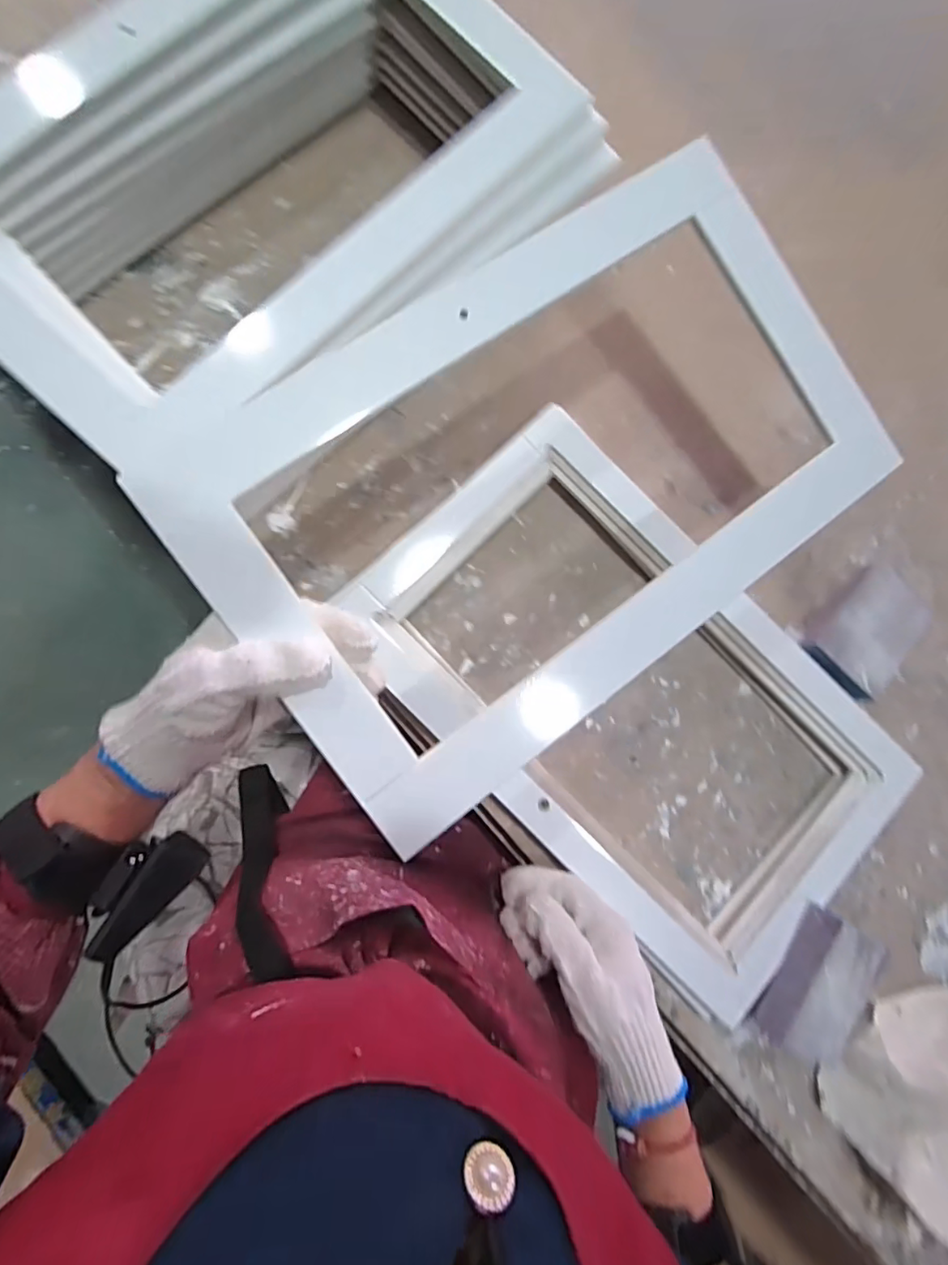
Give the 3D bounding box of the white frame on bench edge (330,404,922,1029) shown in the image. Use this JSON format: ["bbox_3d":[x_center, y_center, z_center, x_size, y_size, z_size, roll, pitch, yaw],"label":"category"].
[{"bbox_3d":[0.121,0.053,0.426,0.424,0.023,0.254,45,80,0],"label":"white frame on bench edge"}]

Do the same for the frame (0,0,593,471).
[{"bbox_3d":[-0.147,-0.322,0.368,0.250,0.025,0.427,43,80,0],"label":"frame"}]

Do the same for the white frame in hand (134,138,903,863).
[{"bbox_3d":[0.055,-0.103,0.334,0.424,0.033,0.266,-36,88,-10],"label":"white frame in hand"}]

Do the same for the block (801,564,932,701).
[{"bbox_3d":[0.334,0.001,0.465,0.108,0.032,0.077,-40,89,-10],"label":"block"}]

